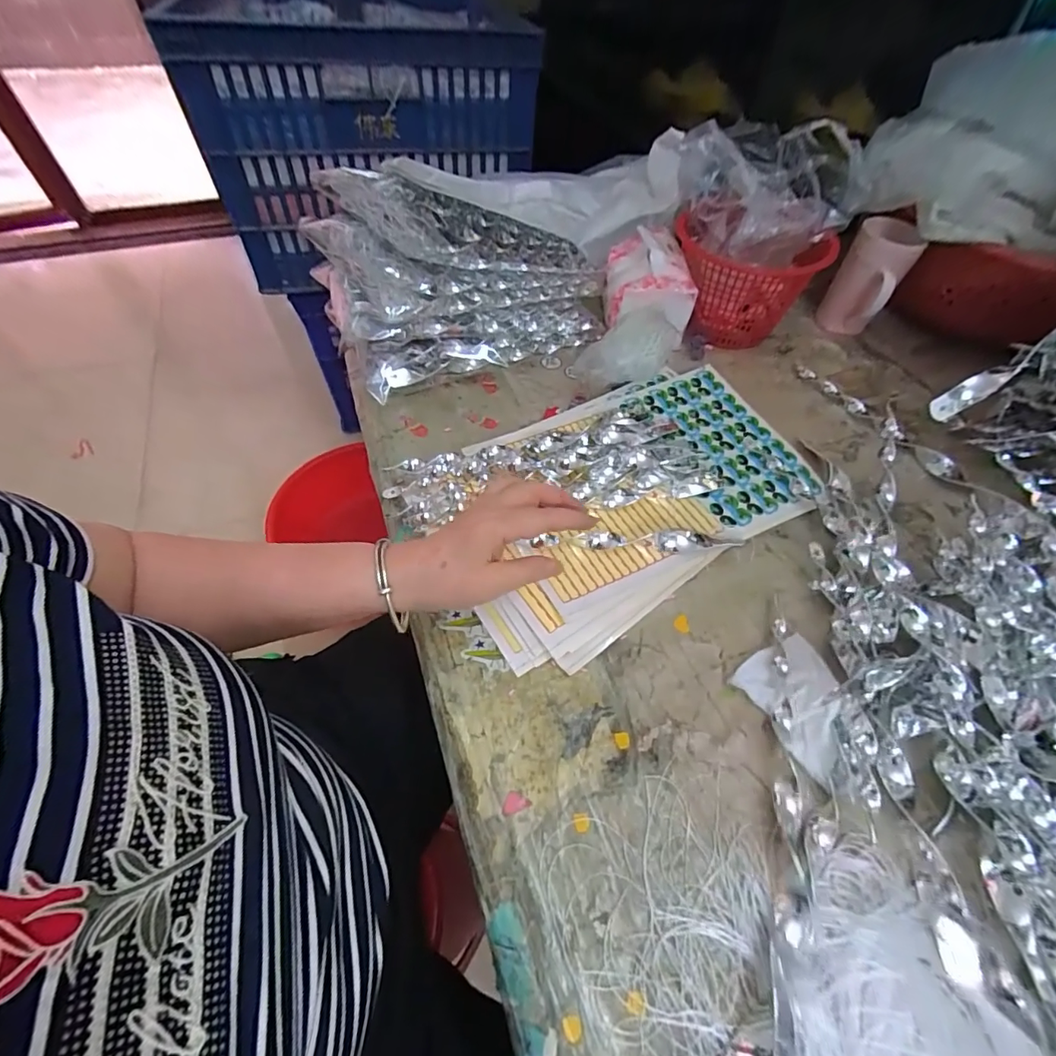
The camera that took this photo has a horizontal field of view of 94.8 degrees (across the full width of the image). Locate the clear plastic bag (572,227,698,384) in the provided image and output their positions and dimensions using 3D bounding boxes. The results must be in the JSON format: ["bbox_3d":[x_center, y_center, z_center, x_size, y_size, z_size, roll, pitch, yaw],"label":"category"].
[{"bbox_3d":[0.144,-0.273,0.613,0.116,0.081,0.268,13,56,7],"label":"clear plastic bag"}]

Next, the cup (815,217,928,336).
[{"bbox_3d":[0.454,-0.327,0.657,0.078,0.125,0.075,29,59,18],"label":"cup"}]

